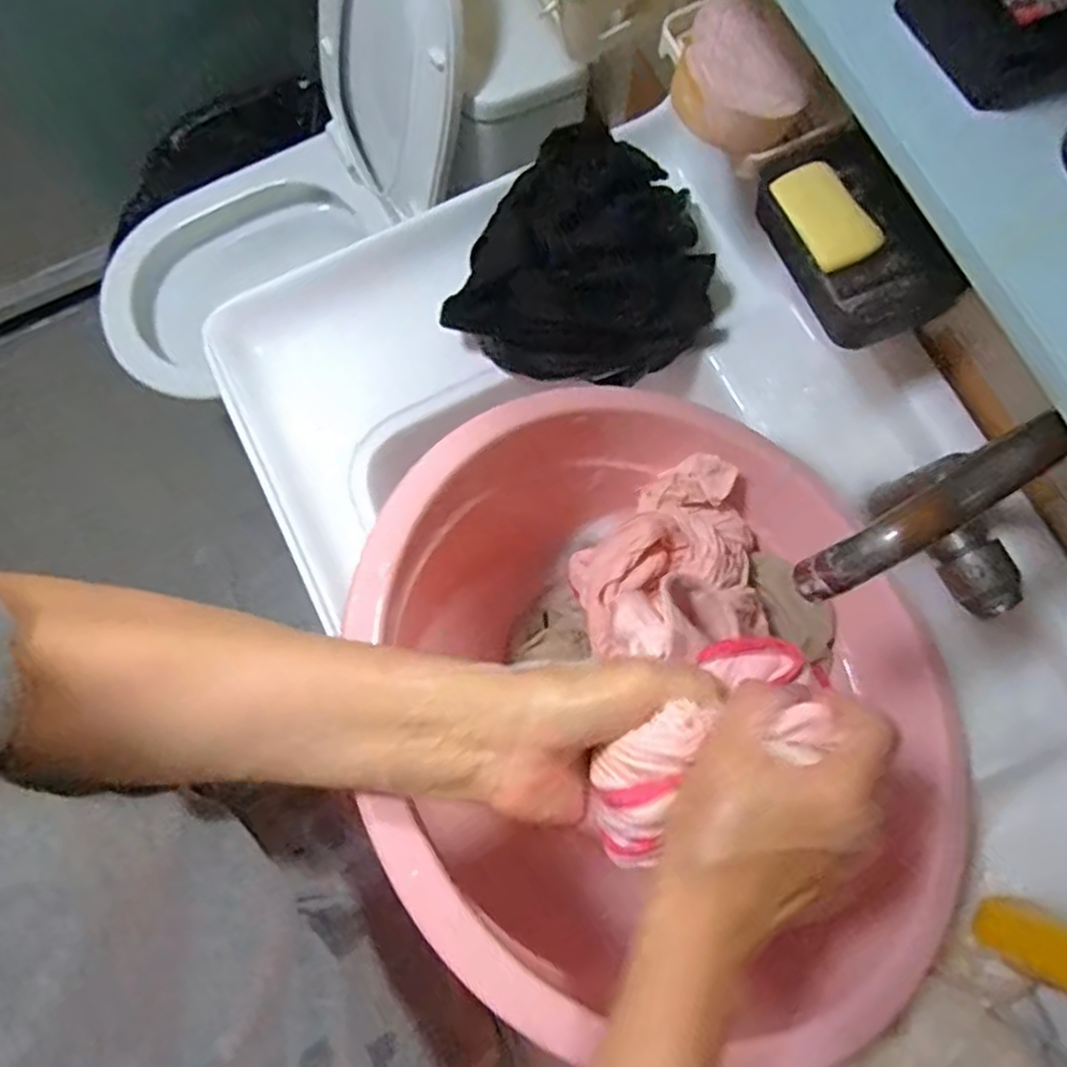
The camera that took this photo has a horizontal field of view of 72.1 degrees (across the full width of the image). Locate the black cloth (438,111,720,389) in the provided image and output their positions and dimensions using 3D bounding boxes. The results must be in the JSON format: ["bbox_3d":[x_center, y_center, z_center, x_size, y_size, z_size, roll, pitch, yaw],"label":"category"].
[{"bbox_3d":[0.052,-0.208,0.592,0.184,0.094,0.183,29,80,7],"label":"black cloth"}]

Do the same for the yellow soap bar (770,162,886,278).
[{"bbox_3d":[0.194,-0.213,0.487,0.050,0.014,0.082,-18,78,-3],"label":"yellow soap bar"}]

